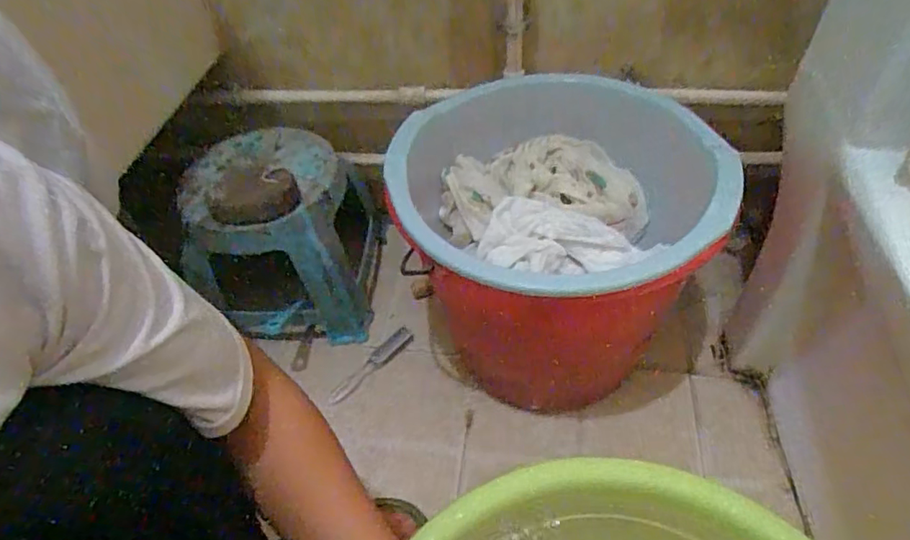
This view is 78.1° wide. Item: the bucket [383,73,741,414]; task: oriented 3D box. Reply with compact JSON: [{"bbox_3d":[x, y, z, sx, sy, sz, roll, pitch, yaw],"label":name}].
[{"bbox_3d":[0.143,0.007,0.751,0.337,0.416,0.332,-3,48,4],"label":"bucket"}]

